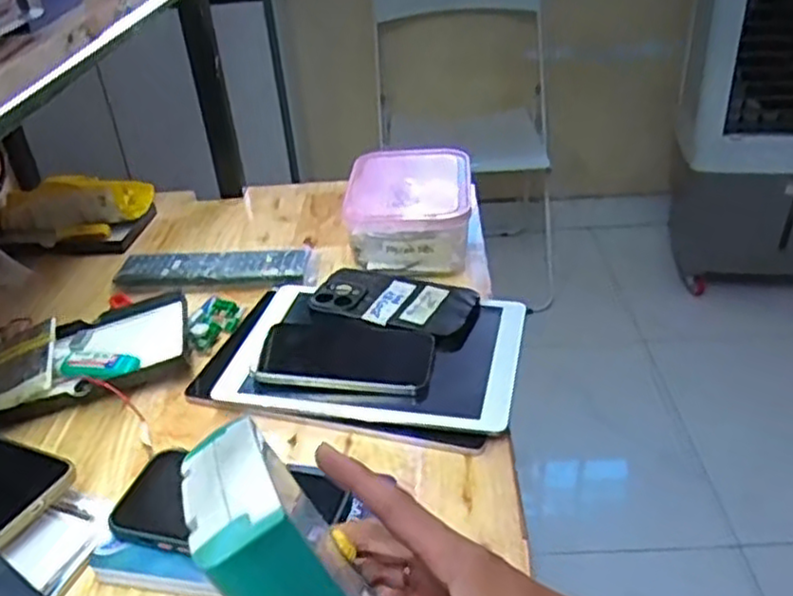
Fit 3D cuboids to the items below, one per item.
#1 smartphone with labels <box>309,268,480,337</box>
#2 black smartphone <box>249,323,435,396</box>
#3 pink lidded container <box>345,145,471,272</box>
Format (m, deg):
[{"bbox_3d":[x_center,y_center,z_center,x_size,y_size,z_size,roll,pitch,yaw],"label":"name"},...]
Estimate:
[{"bbox_3d":[-0.002,0.004,0.660,0.145,0.018,0.078,14,38,26],"label":"smartphone with labels"},{"bbox_3d":[-0.042,0.048,0.600,0.138,0.017,0.075,2,34,10],"label":"black smartphone"},{"bbox_3d":[0.011,-0.098,0.773,0.136,0.064,0.168,0,34,6],"label":"pink lidded container"}]

